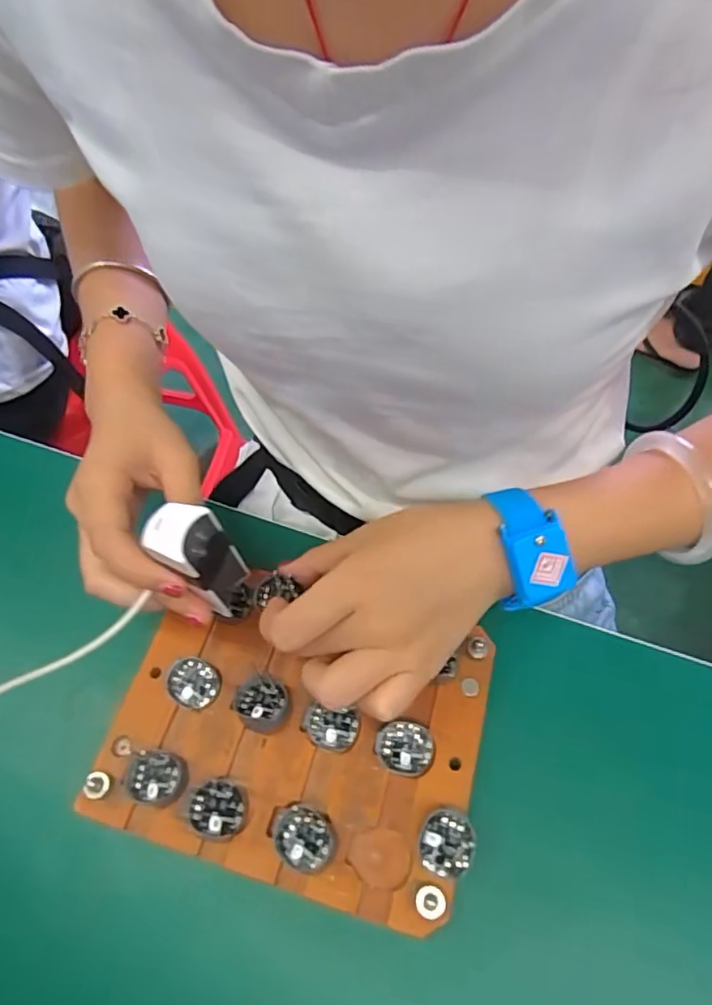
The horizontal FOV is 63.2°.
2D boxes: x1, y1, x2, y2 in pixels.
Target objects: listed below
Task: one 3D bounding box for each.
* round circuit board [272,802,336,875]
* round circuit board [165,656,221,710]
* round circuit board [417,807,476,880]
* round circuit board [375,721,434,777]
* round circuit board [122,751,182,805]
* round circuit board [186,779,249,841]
[{"bbox_3d":[-0.025,0.161,0.278,0.032,0.011,0.026,32,64,19],"label":"round circuit board"},{"bbox_3d":[-0.089,0.100,0.318,0.027,0.010,0.026,0,58,1],"label":"round circuit board"},{"bbox_3d":[0.043,0.159,0.271,0.025,0.005,0.027,-4,58,6],"label":"round circuit board"},{"bbox_3d":[0.025,0.127,0.298,0.029,0.008,0.024,8,59,6],"label":"round circuit board"},{"bbox_3d":[-0.103,0.140,0.294,0.029,0.009,0.023,7,58,5],"label":"round circuit board"},{"bbox_3d":[-0.068,0.151,0.286,0.026,0.005,0.026,11,44,-11],"label":"round circuit board"}]

